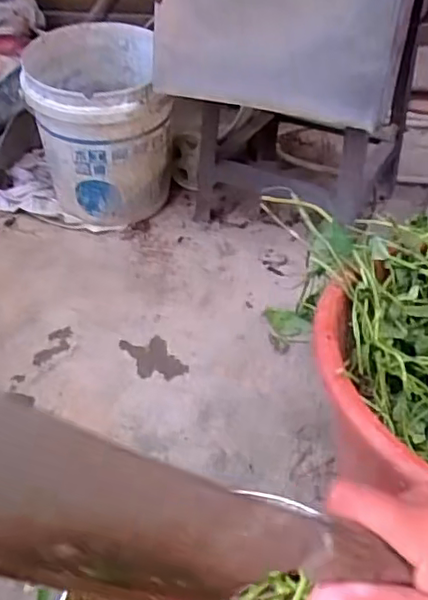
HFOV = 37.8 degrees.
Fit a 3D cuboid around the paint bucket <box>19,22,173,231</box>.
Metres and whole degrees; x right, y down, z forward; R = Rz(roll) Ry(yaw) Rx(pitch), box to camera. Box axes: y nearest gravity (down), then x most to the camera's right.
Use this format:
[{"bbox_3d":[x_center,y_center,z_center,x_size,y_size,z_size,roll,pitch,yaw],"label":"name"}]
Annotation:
[{"bbox_3d":[-0.213,-0.304,1.191,0.245,0.346,0.255,-9,40,-13],"label":"paint bucket"}]

